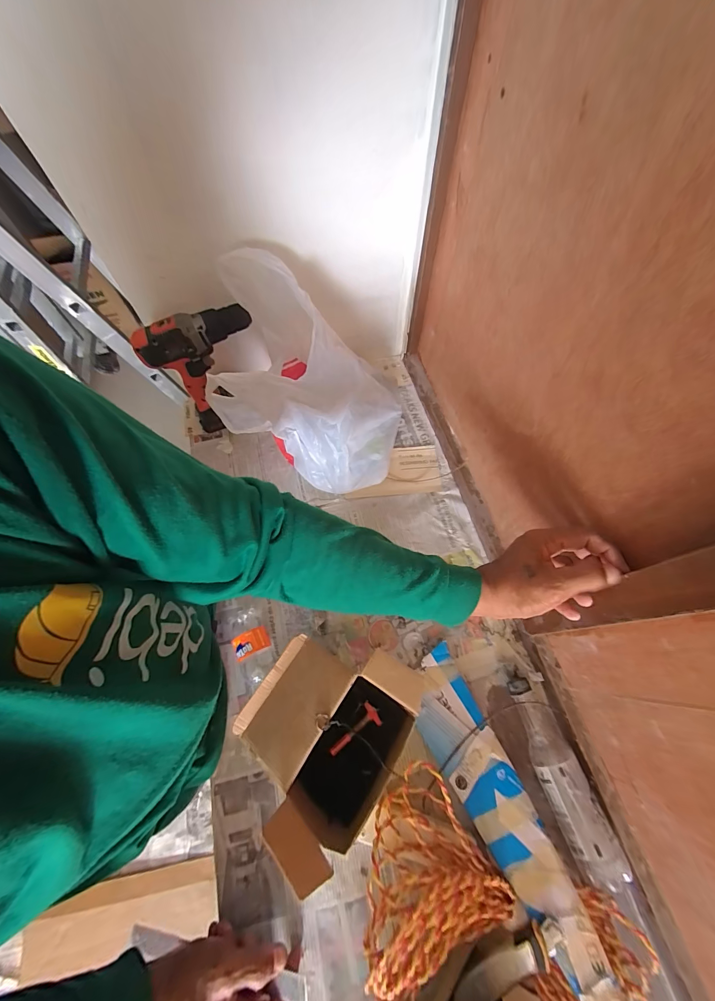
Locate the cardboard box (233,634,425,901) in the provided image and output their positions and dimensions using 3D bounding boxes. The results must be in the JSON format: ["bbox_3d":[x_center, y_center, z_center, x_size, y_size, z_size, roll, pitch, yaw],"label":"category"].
[{"bbox_3d":[-0.047,0.291,0.445,0.182,0.117,0.220,32,69,14],"label":"cardboard box"}]

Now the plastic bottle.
[{"bbox_3d":[0.266,0.353,0.444,0.063,0.054,0.216,-12,53,-5],"label":"plastic bottle"}]

